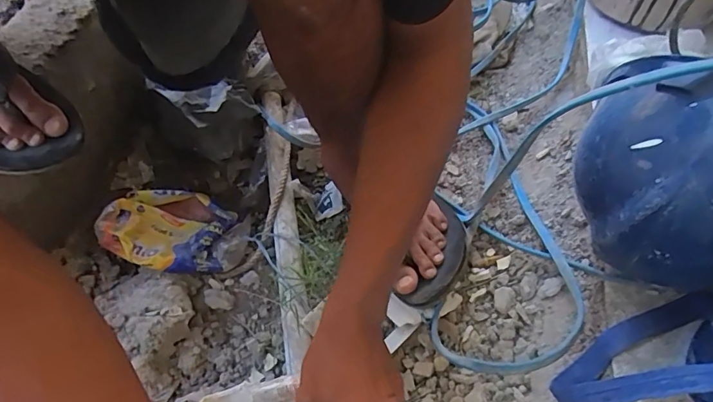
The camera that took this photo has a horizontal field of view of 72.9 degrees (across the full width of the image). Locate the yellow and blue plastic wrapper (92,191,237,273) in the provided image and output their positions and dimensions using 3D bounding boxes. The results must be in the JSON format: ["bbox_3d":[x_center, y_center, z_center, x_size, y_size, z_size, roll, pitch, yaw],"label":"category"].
[{"bbox_3d":[-0.247,0.037,0.655,0.178,0.055,0.133,19,58,14],"label":"yellow and blue plastic wrapper"}]

